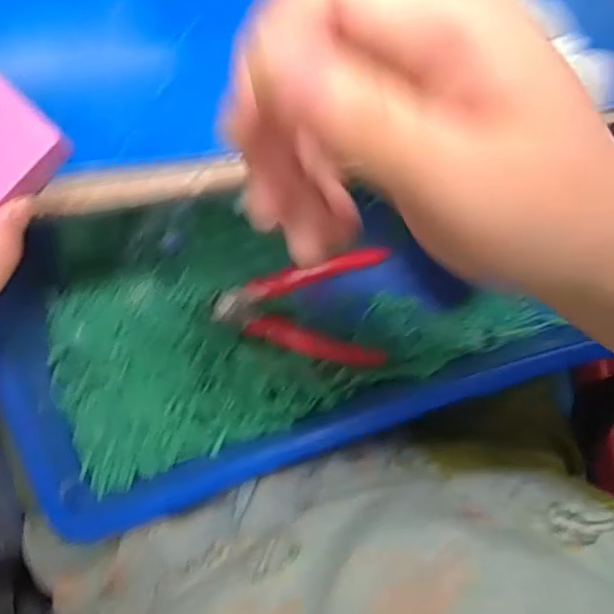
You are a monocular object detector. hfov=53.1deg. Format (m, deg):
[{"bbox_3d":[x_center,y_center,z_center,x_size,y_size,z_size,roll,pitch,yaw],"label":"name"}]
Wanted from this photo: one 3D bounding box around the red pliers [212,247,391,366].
[{"bbox_3d":[-0.003,-0.003,0.399,0.109,0.007,0.075,4,89,-3],"label":"red pliers"}]

